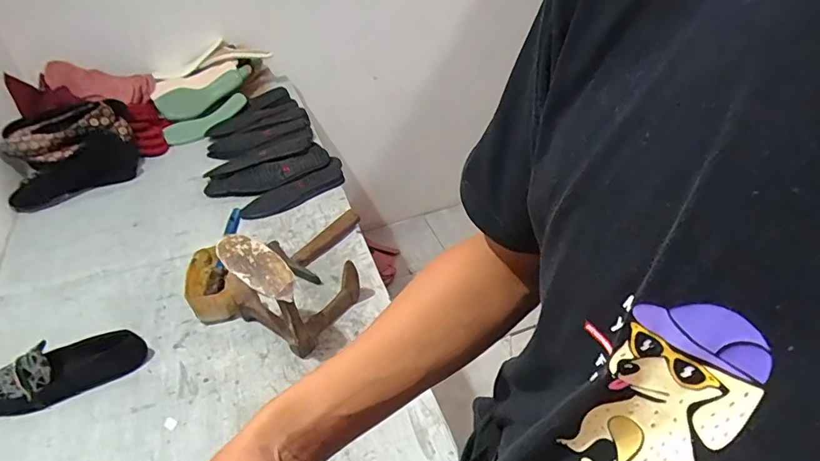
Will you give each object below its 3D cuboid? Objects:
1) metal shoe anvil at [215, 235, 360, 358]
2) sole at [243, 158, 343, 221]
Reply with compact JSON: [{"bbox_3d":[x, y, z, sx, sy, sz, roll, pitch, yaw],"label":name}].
[{"bbox_3d":[-0.196,0.066,0.779,0.159,0.185,0.158,21,47,25],"label":"metal shoe anvil"},{"bbox_3d":[-0.254,-0.091,1.075,0.235,0.031,0.076,-26,46,-23],"label":"sole"}]

